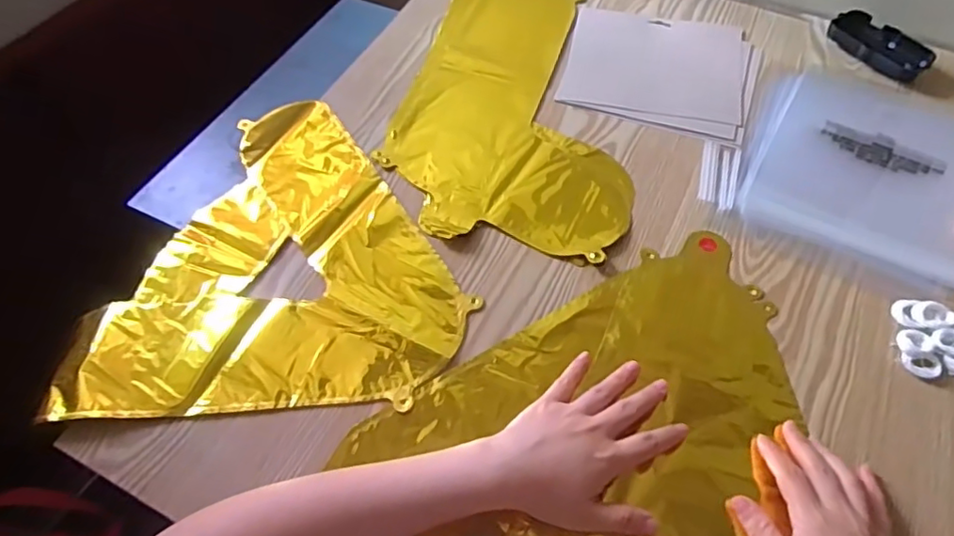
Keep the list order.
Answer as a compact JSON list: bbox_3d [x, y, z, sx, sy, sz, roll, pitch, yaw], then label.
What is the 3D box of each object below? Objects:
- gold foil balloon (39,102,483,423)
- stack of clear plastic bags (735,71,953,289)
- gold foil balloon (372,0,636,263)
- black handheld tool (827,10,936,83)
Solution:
[{"bbox_3d":[-0.177,-0.029,0.558,0.315,0.013,0.326,-3,57,1],"label":"gold foil balloon"},{"bbox_3d":[0.388,-0.109,0.597,0.212,0.009,0.244,22,61,16],"label":"stack of clear plastic bags"},{"bbox_3d":[0.038,-0.193,0.661,0.234,0.006,0.411,4,58,5],"label":"gold foil balloon"},{"bbox_3d":[0.445,-0.248,0.675,0.052,0.019,0.106,-35,63,-18],"label":"black handheld tool"}]

